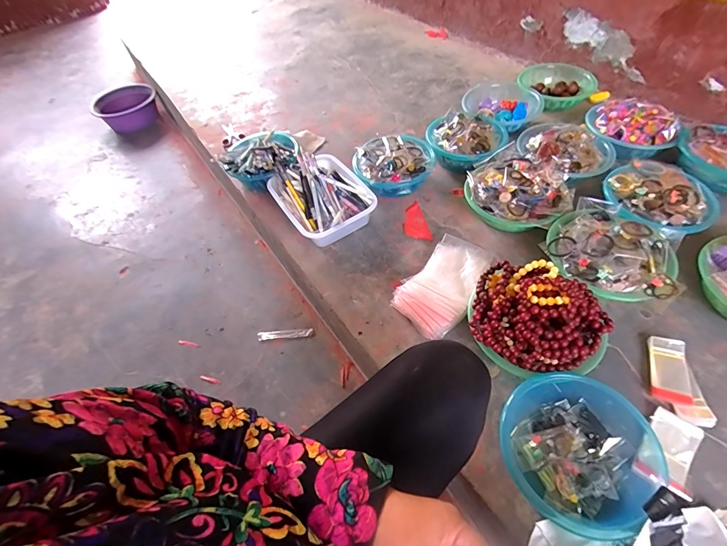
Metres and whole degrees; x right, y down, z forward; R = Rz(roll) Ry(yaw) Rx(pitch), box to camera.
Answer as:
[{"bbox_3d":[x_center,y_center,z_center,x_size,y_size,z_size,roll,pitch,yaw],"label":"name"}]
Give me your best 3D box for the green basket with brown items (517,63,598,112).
[{"bbox_3d":[0.622,-0.622,1.215,0.240,0.058,0.220,-3,54,4],"label":"green basket with brown items"}]

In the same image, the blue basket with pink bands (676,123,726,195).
[{"bbox_3d":[0.921,-0.294,0.937,0.214,0.080,0.213,-3,54,4],"label":"blue basket with pink bands"}]

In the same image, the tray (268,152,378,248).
[{"bbox_3d":[-0.115,-0.206,0.961,0.209,0.111,0.281,-30,57,-15],"label":"tray"}]

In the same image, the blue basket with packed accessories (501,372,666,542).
[{"bbox_3d":[0.343,0.270,0.580,0.220,0.083,0.233,-3,54,4],"label":"blue basket with packed accessories"}]

